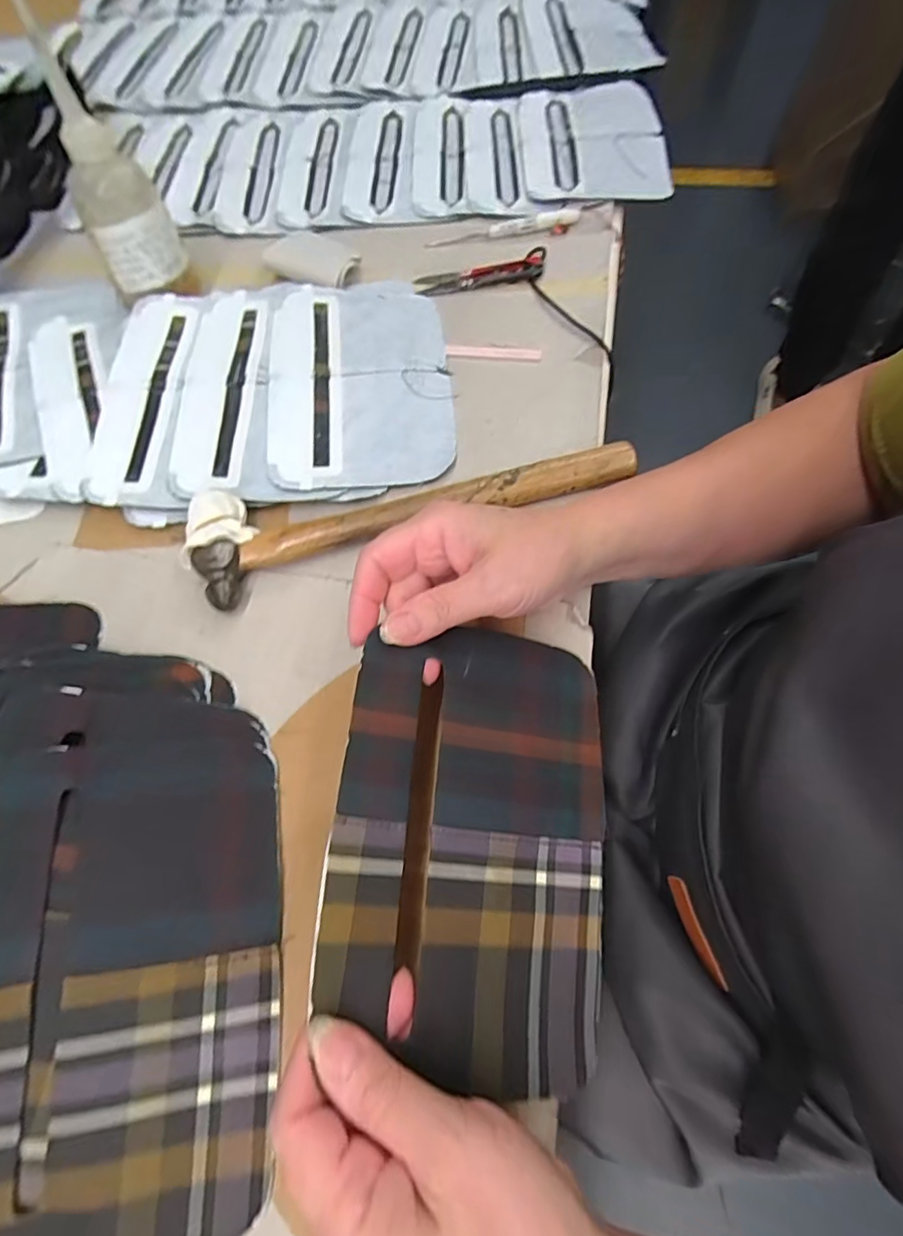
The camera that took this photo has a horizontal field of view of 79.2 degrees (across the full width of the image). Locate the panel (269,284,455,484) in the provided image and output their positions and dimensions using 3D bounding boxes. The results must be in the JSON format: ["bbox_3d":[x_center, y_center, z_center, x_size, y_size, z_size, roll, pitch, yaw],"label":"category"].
[{"bbox_3d":[-0.069,-0.180,0.404,0.128,0.014,0.195,-8,65,0],"label":"panel"}]

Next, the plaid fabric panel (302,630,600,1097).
[{"bbox_3d":[0.011,0.097,0.253,0.129,0.009,0.188,13,66,-17],"label":"plaid fabric panel"}]

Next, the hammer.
[{"bbox_3d":[-0.024,-0.074,0.348,0.278,0.023,0.070,-15,65,-3],"label":"hammer"}]

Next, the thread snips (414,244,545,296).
[{"bbox_3d":[0.024,-0.284,0.450,0.107,0.007,0.032,-9,65,-1],"label":"thread snips"}]

